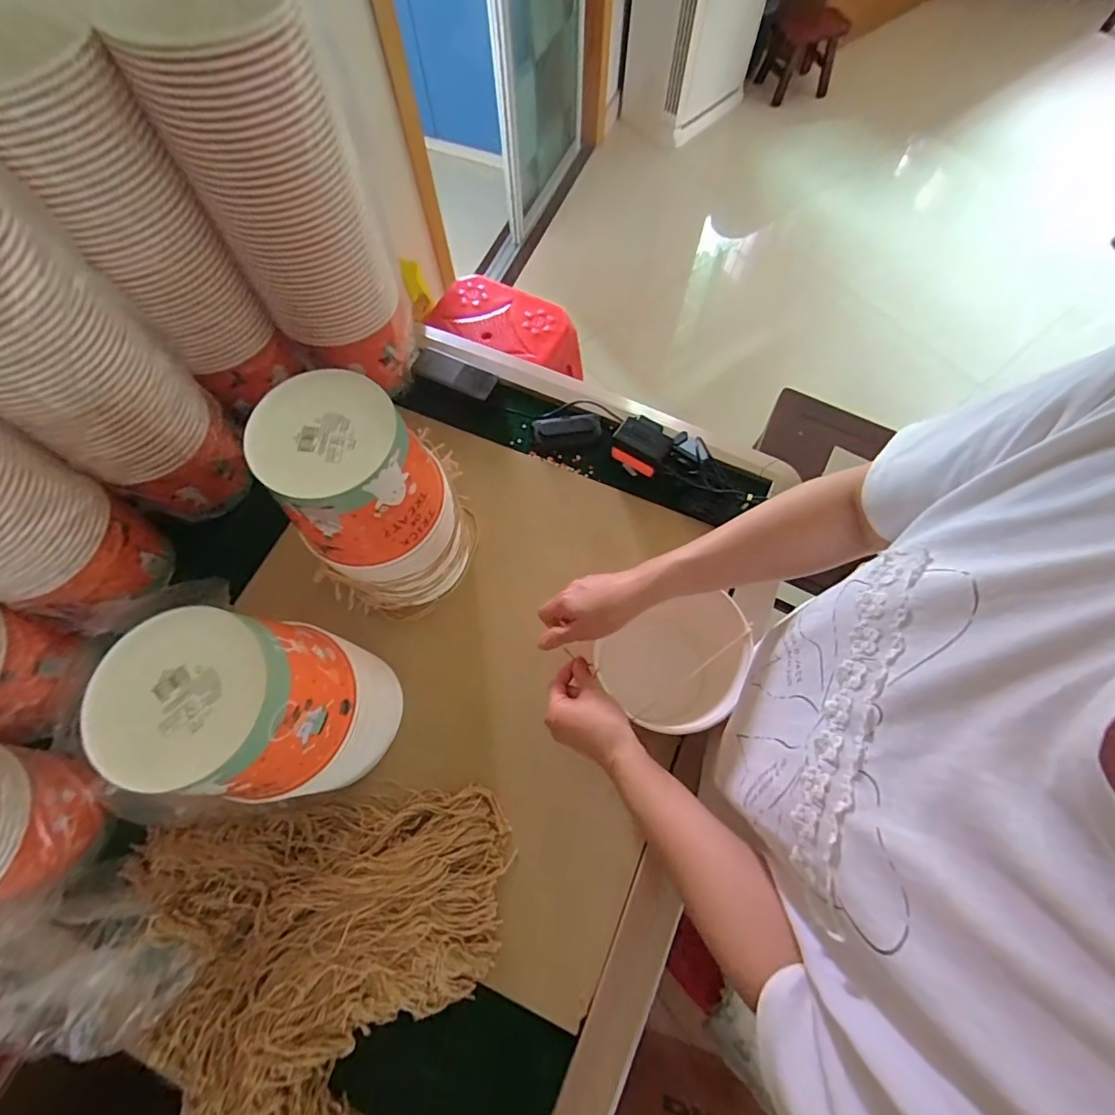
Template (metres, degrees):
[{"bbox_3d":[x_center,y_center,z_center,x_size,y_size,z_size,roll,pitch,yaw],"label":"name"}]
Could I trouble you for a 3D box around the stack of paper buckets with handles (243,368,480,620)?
[{"bbox_3d":[-0.192,-0.054,0.559,0.143,0.277,0.163,1,69,1],"label":"stack of paper buckets with handles"}]

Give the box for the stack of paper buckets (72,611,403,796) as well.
[{"bbox_3d":[-0.254,0.146,0.485,0.141,0.282,0.148,19,70,8],"label":"stack of paper buckets"}]

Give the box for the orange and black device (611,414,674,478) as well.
[{"bbox_3d":[0.118,-0.156,0.707,0.074,0.053,0.058,29,72,11],"label":"orange and black device"}]

